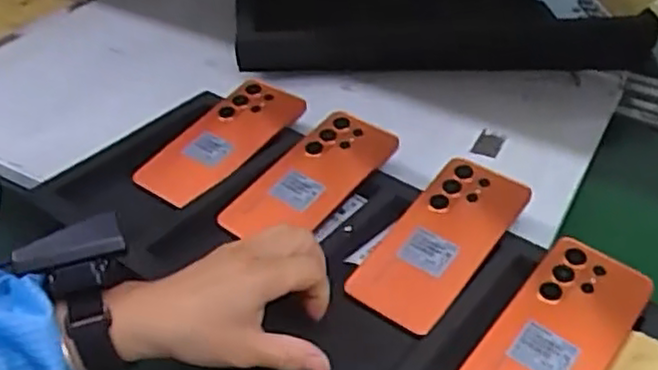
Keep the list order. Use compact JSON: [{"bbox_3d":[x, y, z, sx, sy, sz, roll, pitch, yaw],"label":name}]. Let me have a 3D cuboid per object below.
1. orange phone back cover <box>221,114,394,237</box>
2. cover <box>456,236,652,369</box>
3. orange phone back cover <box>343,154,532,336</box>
[{"bbox_3d":[-0.015,-0.004,0.613,0.070,0.012,0.164,36,63,23],"label":"orange phone back cover"},{"bbox_3d":[0.160,0.106,0.493,0.077,0.009,0.167,30,58,29],"label":"cover"},{"bbox_3d":[0.091,0.042,0.562,0.078,0.014,0.169,29,58,32],"label":"orange phone back cover"}]

